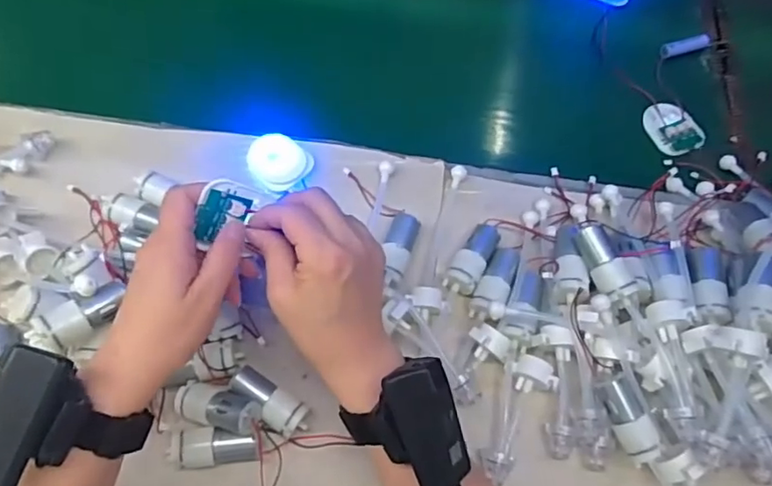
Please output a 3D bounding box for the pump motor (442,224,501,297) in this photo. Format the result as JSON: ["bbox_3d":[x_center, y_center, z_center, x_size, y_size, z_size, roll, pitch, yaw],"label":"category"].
[{"bbox_3d":[0.071,0.014,0.471,0.026,0.021,0.063,28,68,8],"label":"pump motor"}]

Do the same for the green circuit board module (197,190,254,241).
[{"bbox_3d":[-0.103,-0.016,0.358,0.028,0.004,0.033,19,99,-29],"label":"green circuit board module"}]

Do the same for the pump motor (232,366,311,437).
[{"bbox_3d":[-0.085,0.116,0.414,0.060,0.026,0.026,31,68,9],"label":"pump motor"}]

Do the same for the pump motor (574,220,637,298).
[{"bbox_3d":[0.163,0.012,0.427,0.024,0.018,0.061,-16,69,-11],"label":"pump motor"}]

